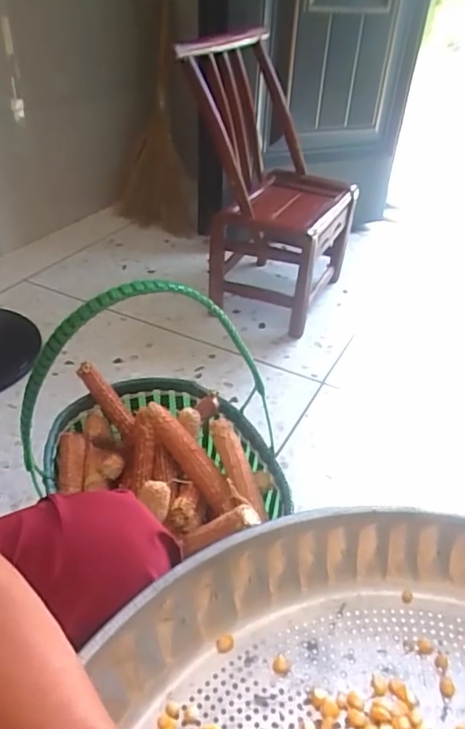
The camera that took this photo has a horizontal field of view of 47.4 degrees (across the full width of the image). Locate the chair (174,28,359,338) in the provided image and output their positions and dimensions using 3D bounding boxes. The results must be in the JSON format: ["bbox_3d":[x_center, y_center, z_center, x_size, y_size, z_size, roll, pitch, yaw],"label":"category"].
[{"bbox_3d":[0.131,-0.503,1.418,0.379,0.591,0.491,20,40,19],"label":"chair"}]

